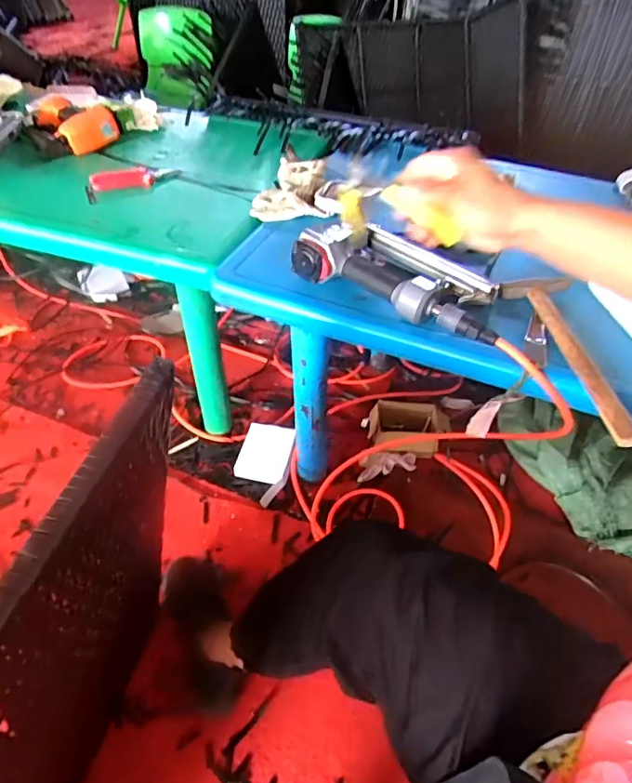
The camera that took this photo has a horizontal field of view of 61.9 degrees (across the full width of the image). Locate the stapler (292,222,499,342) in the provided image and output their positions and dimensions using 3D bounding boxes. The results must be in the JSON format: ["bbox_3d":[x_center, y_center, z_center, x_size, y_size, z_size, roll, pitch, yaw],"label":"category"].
[{"bbox_3d":[0.123,-0.158,0.701,0.275,0.065,0.149,24,50,21],"label":"stapler"}]

